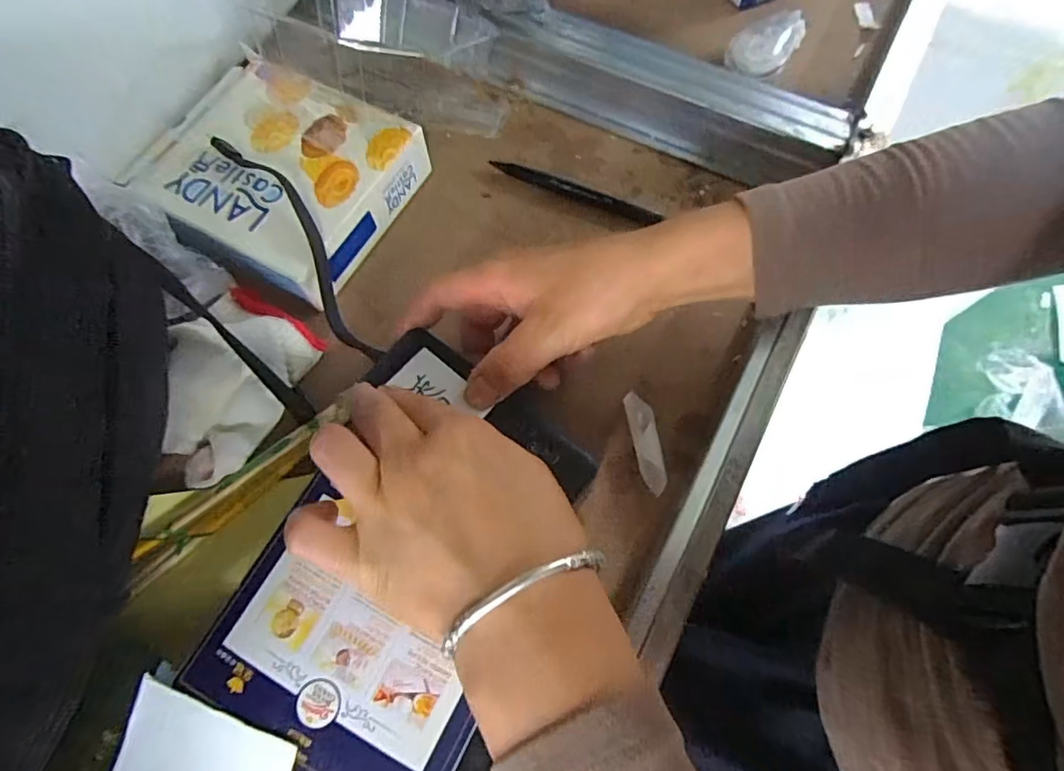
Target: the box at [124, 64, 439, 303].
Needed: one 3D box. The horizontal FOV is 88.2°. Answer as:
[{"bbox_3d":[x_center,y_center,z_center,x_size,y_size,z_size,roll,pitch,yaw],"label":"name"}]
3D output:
[{"bbox_3d":[-0.177,-0.143,0.377,0.167,0.041,0.141,24,70,11],"label":"box"}]

